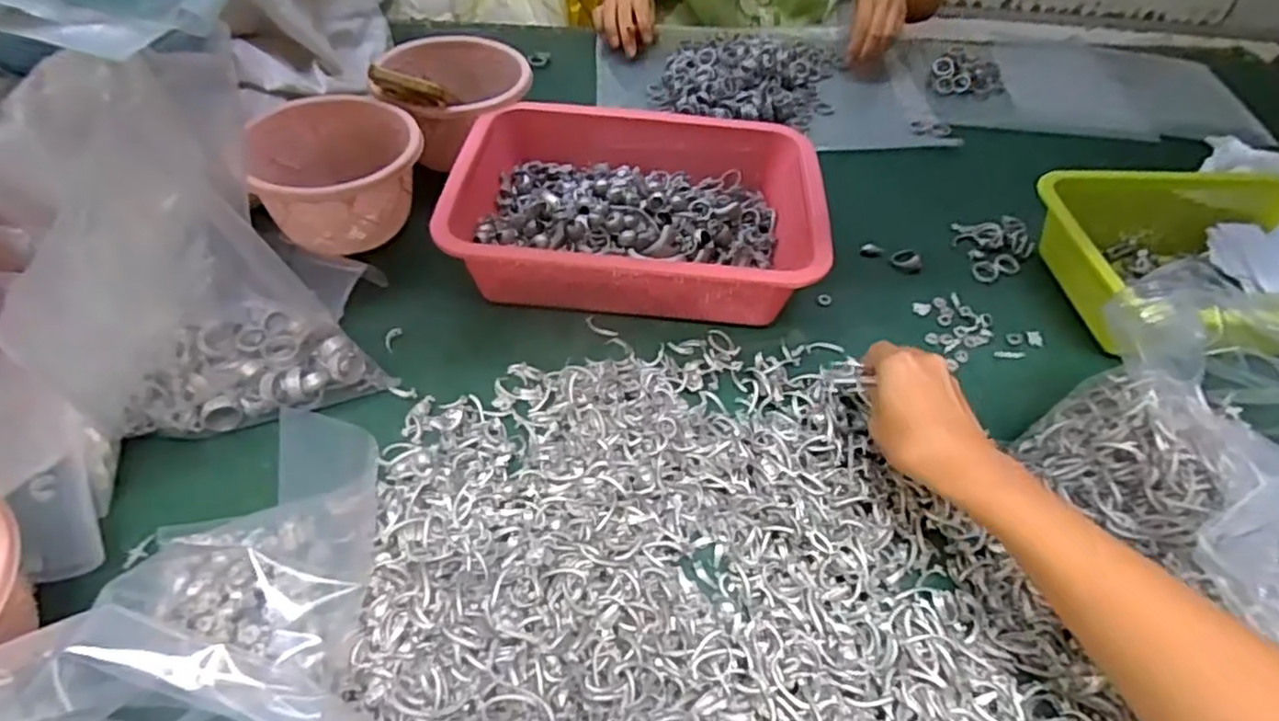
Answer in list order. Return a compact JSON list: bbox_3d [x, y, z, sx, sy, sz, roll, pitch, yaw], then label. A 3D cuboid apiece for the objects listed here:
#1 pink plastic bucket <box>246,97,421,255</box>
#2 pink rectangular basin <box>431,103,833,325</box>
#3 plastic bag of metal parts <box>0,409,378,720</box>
[{"bbox_3d":[-0.260,-0.160,0.616,0.136,0.081,0.146,2,47,-2],"label":"pink plastic bucket"},{"bbox_3d":[0.000,-0.131,0.624,0.299,0.077,0.213,5,47,1],"label":"pink rectangular basin"},{"bbox_3d":[-0.204,0.116,0.342,0.141,0.122,0.189,-7,48,-10],"label":"plastic bag of metal parts"}]

